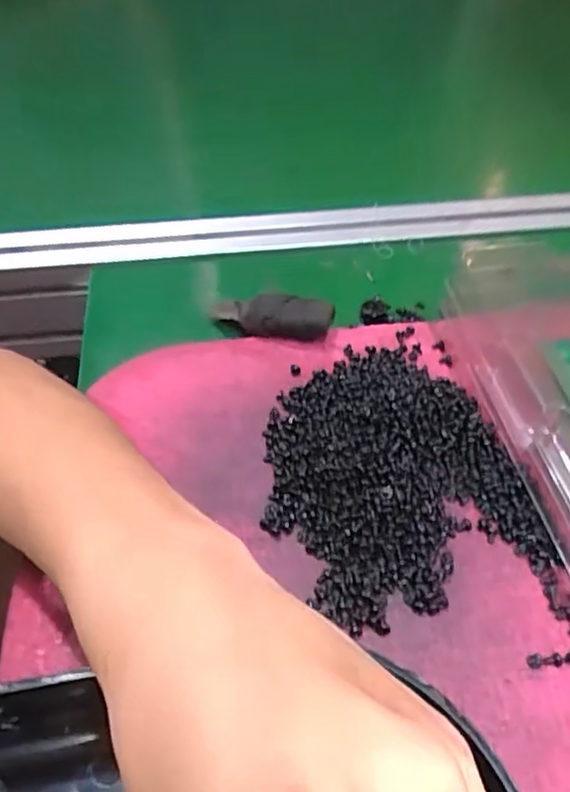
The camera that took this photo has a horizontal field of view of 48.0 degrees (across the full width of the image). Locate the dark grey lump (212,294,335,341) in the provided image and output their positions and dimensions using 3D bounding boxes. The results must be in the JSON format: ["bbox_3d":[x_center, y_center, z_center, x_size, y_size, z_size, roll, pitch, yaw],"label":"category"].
[{"bbox_3d":[-0.008,-0.045,0.354,0.067,0.013,0.024,5,50,7],"label":"dark grey lump"}]

